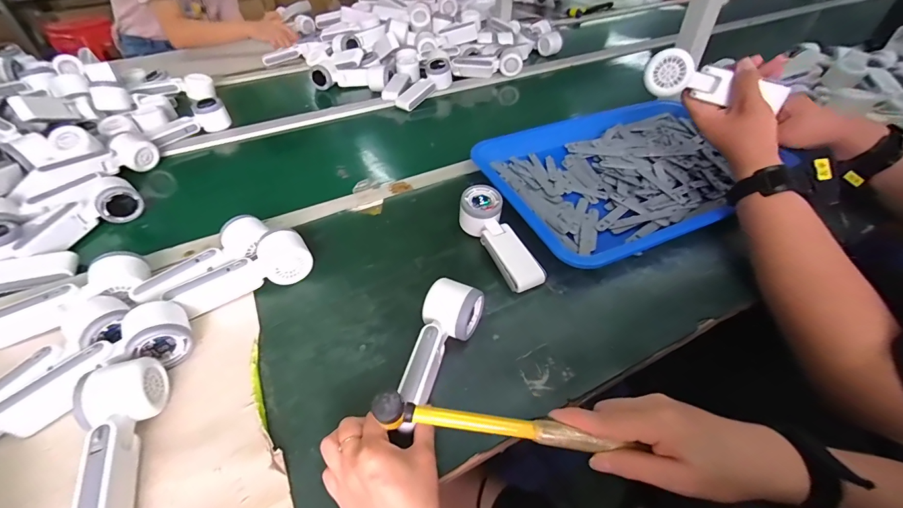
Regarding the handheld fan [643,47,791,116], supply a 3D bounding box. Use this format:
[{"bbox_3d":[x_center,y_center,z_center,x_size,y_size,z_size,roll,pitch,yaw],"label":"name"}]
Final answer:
[{"bbox_3d":[0.339,-0.226,0.489,0.167,0.054,0.027,15,46,17],"label":"handheld fan"}]

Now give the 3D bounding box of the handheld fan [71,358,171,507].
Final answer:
[{"bbox_3d":[-0.302,0.176,0.334,0.055,0.055,0.168,-13,48,-11],"label":"handheld fan"}]

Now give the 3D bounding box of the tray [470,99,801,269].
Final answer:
[{"bbox_3d":[0.292,-0.157,0.654,0.485,0.040,0.365,-21,50,-18],"label":"tray"}]

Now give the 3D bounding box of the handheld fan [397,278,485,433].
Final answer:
[{"bbox_3d":[-0.021,0.099,0.403,0.055,0.044,0.160,19,54,18],"label":"handheld fan"}]

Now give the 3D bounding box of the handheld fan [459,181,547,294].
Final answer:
[{"bbox_3d":[0.062,-0.022,0.517,0.061,0.053,0.161,-18,49,-15],"label":"handheld fan"}]

